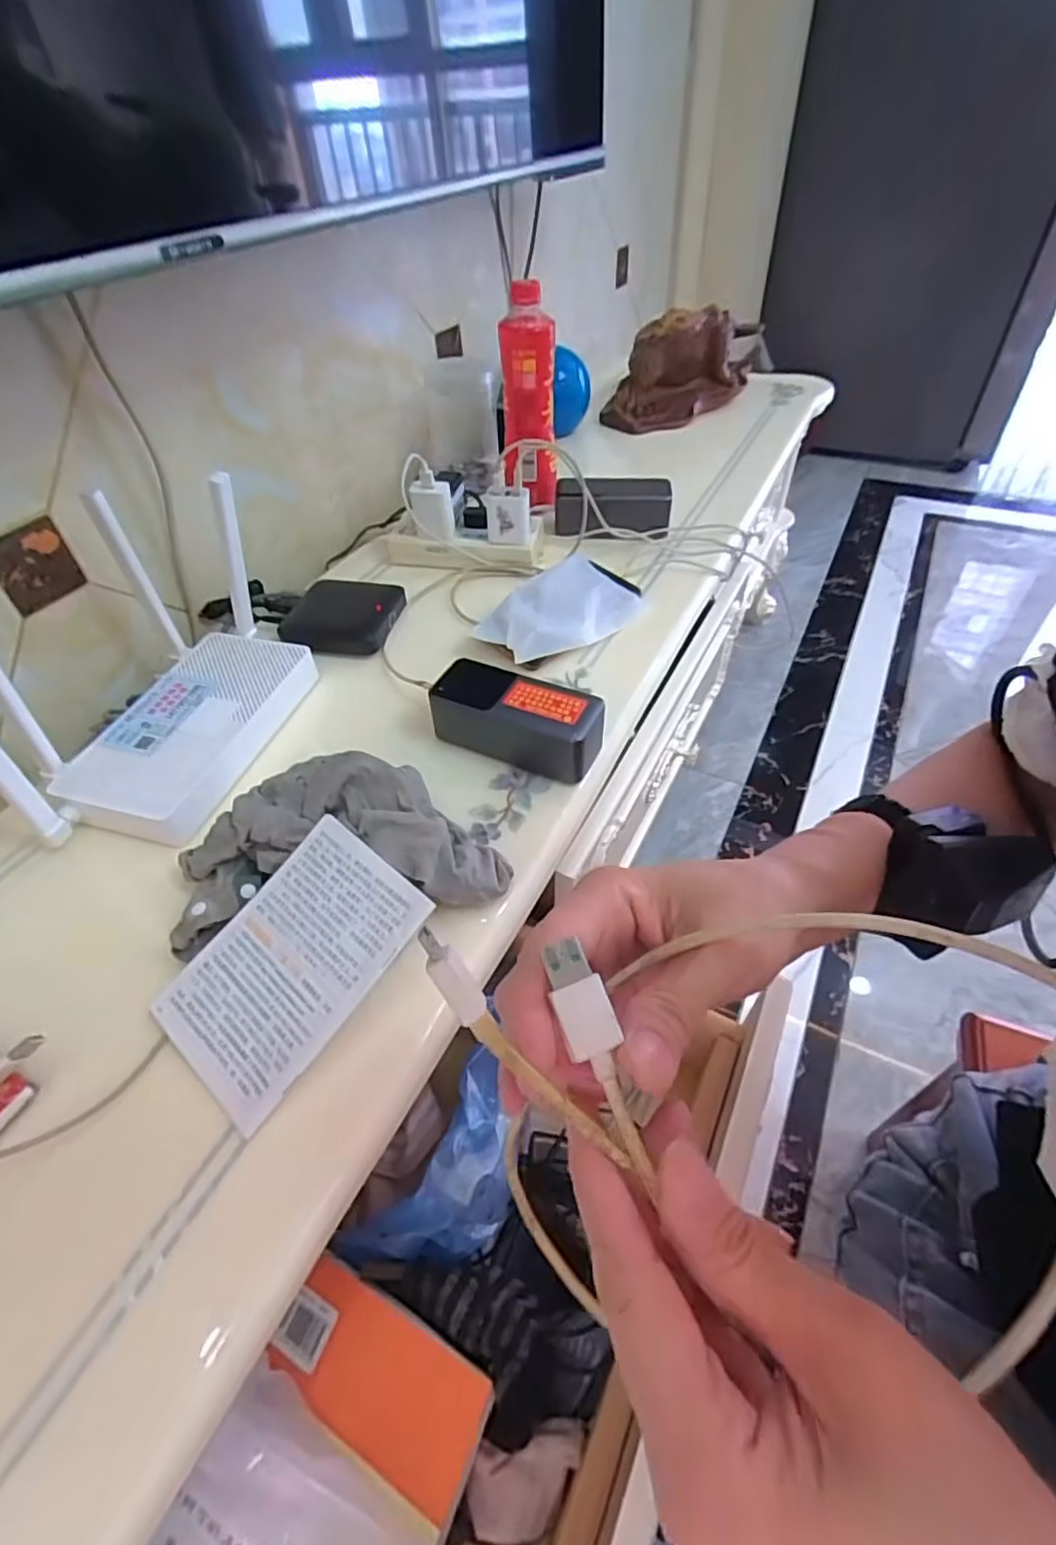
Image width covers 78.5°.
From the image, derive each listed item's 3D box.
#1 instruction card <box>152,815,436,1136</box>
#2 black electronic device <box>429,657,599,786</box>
[{"bbox_3d":[-0.136,0.106,0.374,0.104,0.005,0.150,32,75,30],"label":"instruction card"},{"bbox_3d":[-0.007,-0.041,0.508,0.132,0.051,0.051,17,50,19],"label":"black electronic device"}]

